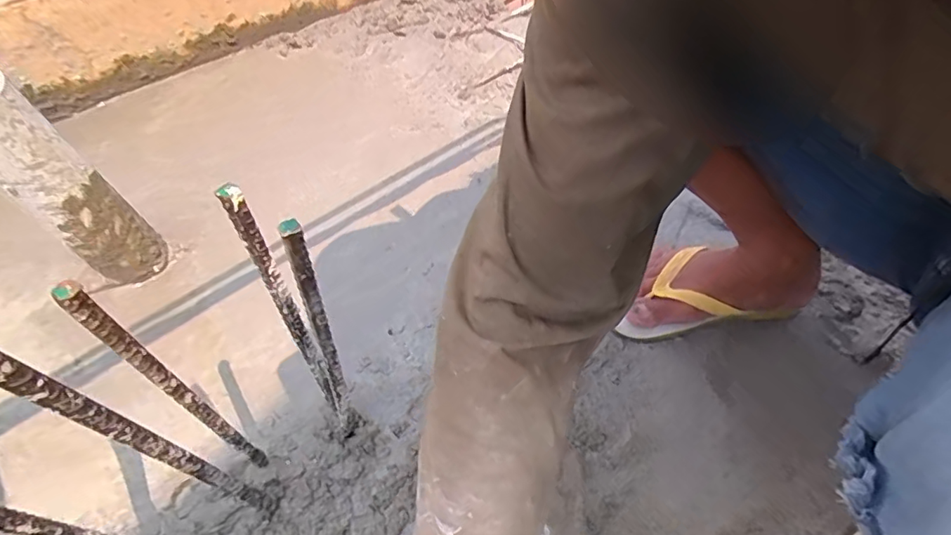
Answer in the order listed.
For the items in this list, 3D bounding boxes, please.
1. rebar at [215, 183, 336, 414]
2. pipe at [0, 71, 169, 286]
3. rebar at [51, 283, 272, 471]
[{"bbox_3d":[-0.130,0.041,0.378,0.016,0.277,0.010,-32,64,-24],"label":"rebar"},{"bbox_3d":[-0.417,-0.070,0.538,0.089,0.273,0.075,-38,64,-25],"label":"pipe"},{"bbox_3d":[-0.189,0.092,0.351,0.017,0.288,0.012,28,57,13],"label":"rebar"}]

